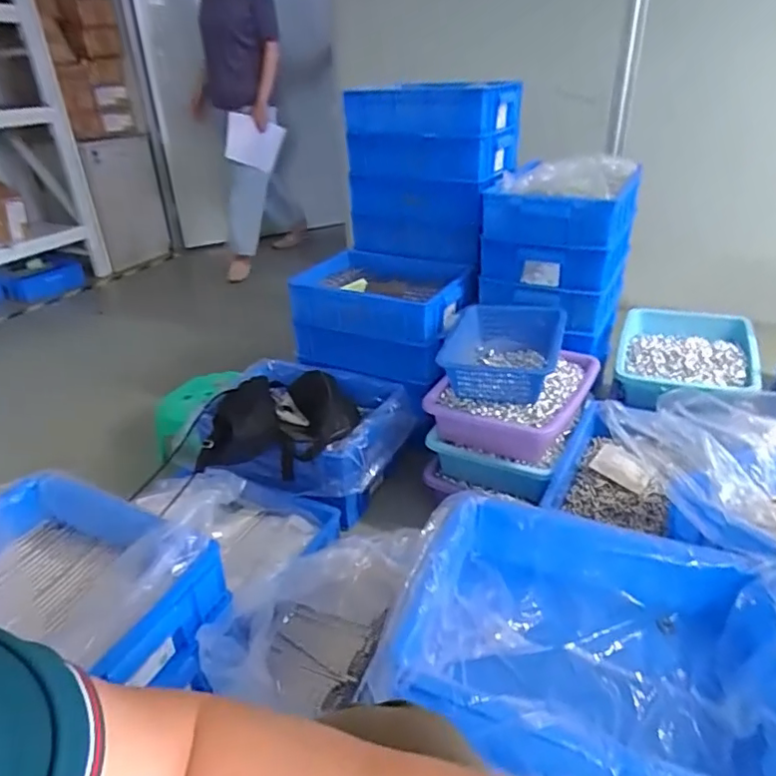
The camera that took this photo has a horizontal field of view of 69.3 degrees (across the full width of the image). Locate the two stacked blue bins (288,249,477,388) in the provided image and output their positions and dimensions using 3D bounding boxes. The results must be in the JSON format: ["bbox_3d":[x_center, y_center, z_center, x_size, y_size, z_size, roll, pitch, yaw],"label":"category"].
[{"bbox_3d":[-0.019,-0.194,1.509,0.457,0.229,0.312,12,33,24],"label":"two stacked blue bins"}]

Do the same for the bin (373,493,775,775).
[{"bbox_3d":[0.241,0.321,0.677,0.454,0.126,0.342,13,33,25],"label":"bin"}]

